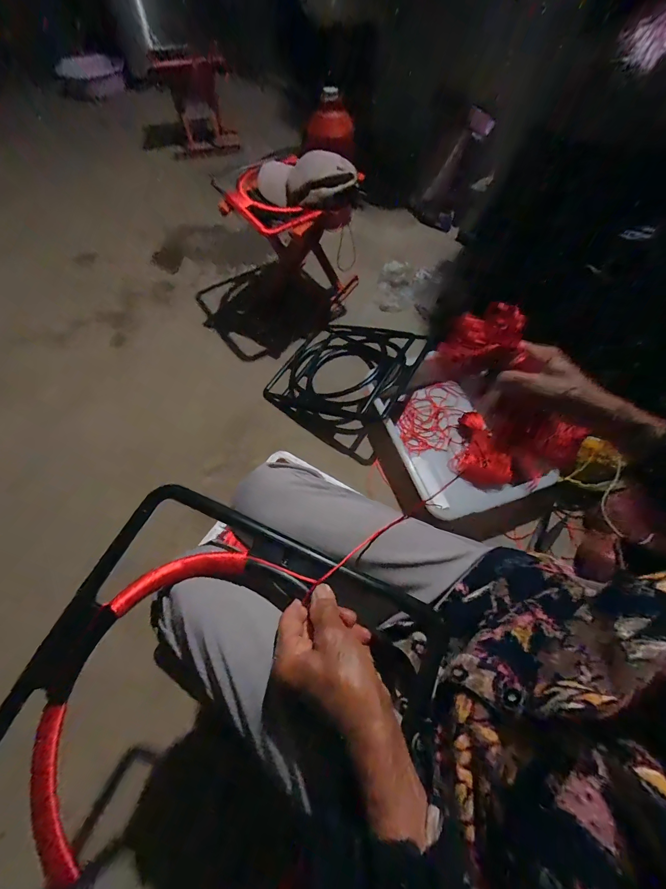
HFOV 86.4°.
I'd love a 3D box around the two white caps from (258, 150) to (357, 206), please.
[{"bbox_3d":[-0.085,-0.667,0.901,0.311,0.104,0.090,24,60,35],"label":"two white caps"}]

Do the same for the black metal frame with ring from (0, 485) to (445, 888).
[{"bbox_3d":[-0.102,0.215,0.308,0.323,0.032,0.298,26,66,10],"label":"black metal frame with ring"}]

